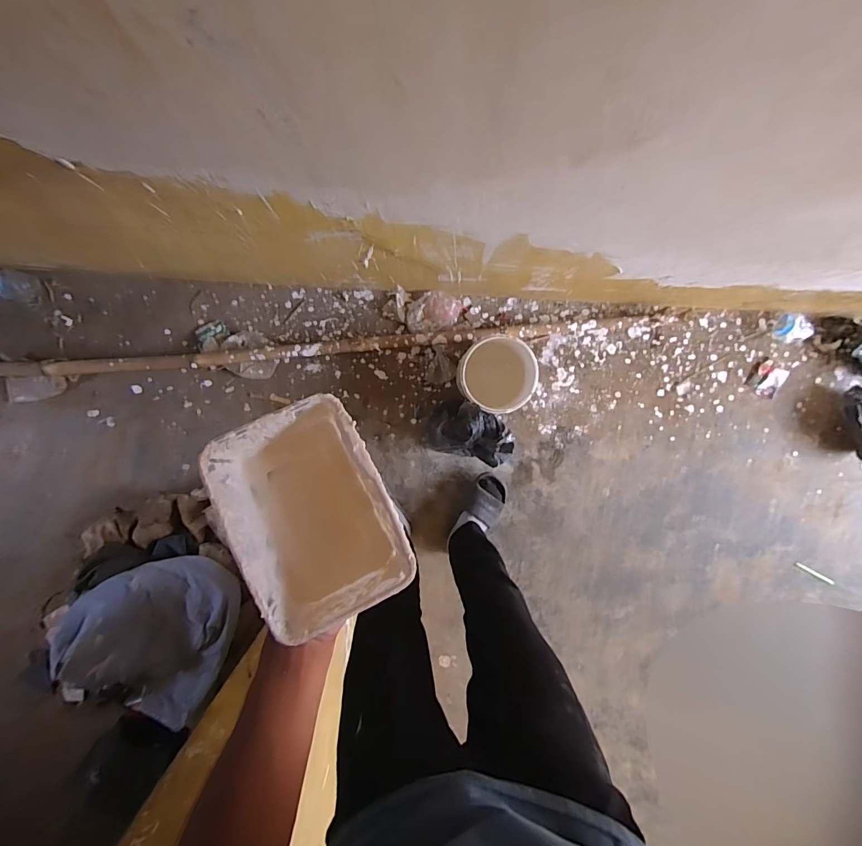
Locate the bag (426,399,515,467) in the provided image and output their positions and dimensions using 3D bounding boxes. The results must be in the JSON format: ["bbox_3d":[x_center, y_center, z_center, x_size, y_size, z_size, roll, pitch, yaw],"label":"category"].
[{"bbox_3d":[0.097,0.028,1.059,0.205,0.246,0.153,11,95,-1],"label":"bag"}]

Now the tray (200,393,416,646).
[{"bbox_3d":[-0.102,0.076,0.365,0.128,0.073,0.176,-27,92,-8],"label":"tray"}]

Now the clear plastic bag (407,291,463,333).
[{"bbox_3d":[0.011,-0.299,1.137,0.153,0.041,0.100,-5,96,0],"label":"clear plastic bag"}]

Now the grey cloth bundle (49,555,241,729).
[{"bbox_3d":[-0.616,0.496,0.986,0.289,0.206,0.368,-36,95,3],"label":"grey cloth bundle"}]

